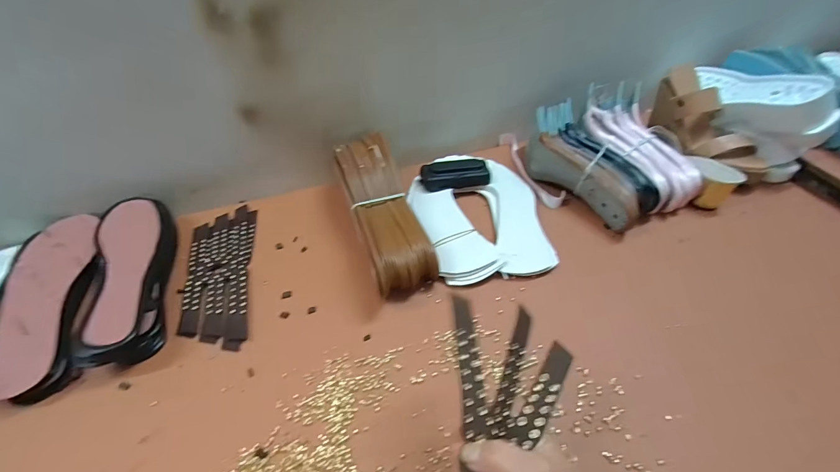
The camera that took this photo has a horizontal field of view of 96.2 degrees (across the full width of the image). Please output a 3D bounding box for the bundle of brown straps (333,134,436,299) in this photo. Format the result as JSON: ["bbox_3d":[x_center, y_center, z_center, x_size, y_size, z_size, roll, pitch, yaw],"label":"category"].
[{"bbox_3d":[-0.054,-0.031,0.503,0.081,0.086,0.235,-14,48,-16],"label":"bundle of brown straps"}]

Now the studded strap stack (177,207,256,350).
[{"bbox_3d":[-0.250,0.041,0.469,0.074,0.006,0.217,-9,46,-10],"label":"studded strap stack"}]

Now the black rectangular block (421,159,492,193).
[{"bbox_3d":[0.057,-0.097,0.594,0.105,0.023,0.047,-8,46,-8],"label":"black rectangular block"}]

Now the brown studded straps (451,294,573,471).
[{"bbox_3d":[0.058,0.148,0.255,0.087,0.042,0.203,8,57,3],"label":"brown studded straps"}]

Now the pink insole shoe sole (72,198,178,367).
[{"bbox_3d":[-0.336,0.043,0.438,0.071,0.044,0.226,-13,48,-14],"label":"pink insole shoe sole"}]

